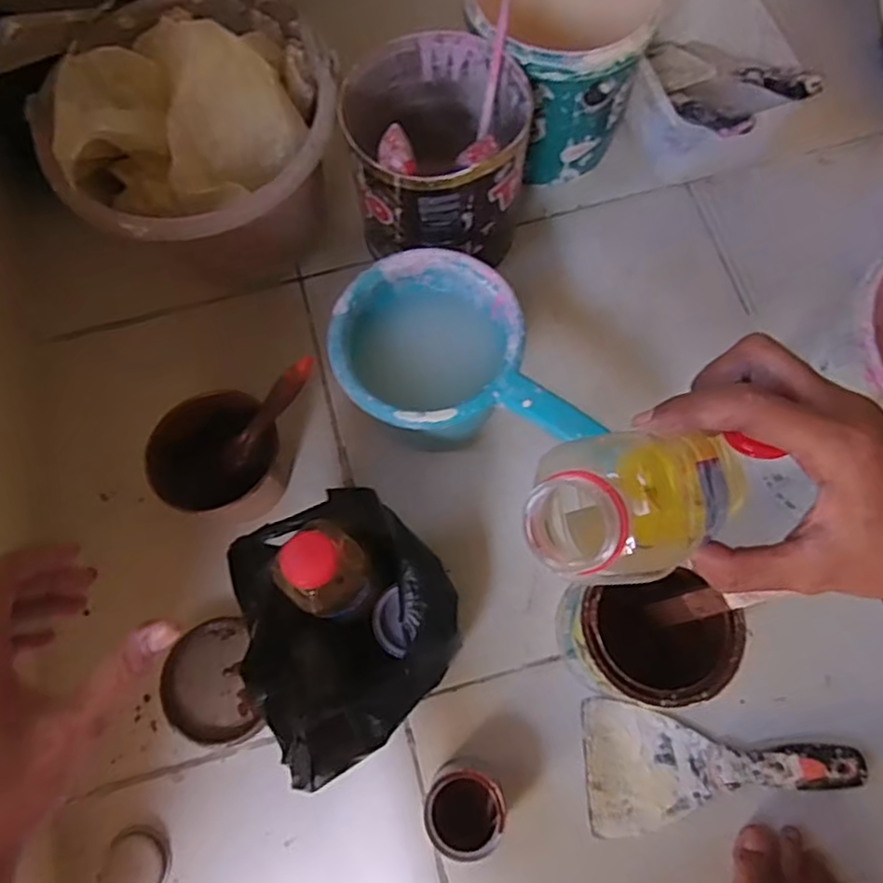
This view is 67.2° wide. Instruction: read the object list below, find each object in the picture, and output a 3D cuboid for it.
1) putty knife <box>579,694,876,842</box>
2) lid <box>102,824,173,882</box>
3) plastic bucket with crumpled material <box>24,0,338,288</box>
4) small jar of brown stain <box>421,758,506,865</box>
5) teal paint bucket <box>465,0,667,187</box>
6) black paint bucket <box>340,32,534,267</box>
[{"bbox_3d":[0.206,0.242,0.497,0.192,0.028,0.091,-2,72,1],"label":"putty knife"},{"bbox_3d":[-0.226,0.315,0.494,0.047,0.006,0.050,-1,72,2],"label":"lid"},{"bbox_3d":[-0.206,-0.258,0.592,0.221,0.214,0.225,-1,72,2],"label":"plastic bucket with crumpled material"},{"bbox_3d":[0.017,0.263,0.480,0.054,0.062,0.053,-1,72,2],"label":"small jar of brown stain"},{"bbox_3d":[0.103,-0.346,0.619,0.152,0.170,0.152,-1,72,2],"label":"teal paint bucket"},{"bbox_3d":[-0.003,-0.245,0.582,0.148,0.190,0.159,-1,72,2],"label":"black paint bucket"}]

